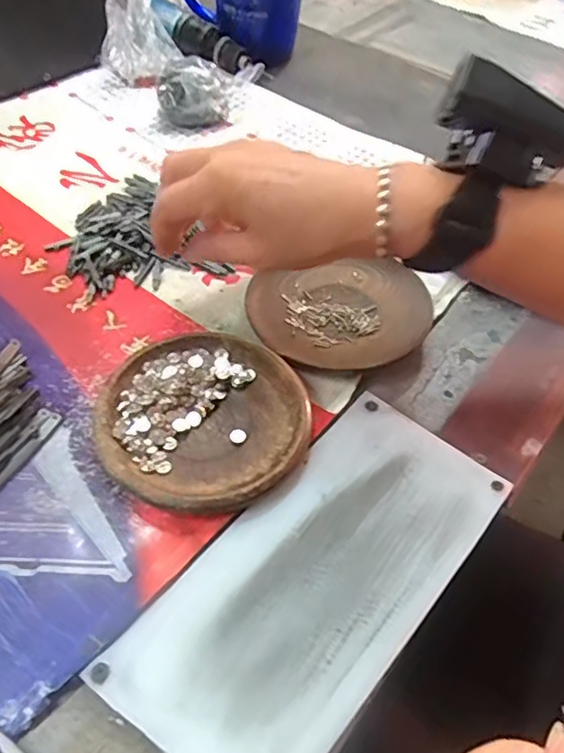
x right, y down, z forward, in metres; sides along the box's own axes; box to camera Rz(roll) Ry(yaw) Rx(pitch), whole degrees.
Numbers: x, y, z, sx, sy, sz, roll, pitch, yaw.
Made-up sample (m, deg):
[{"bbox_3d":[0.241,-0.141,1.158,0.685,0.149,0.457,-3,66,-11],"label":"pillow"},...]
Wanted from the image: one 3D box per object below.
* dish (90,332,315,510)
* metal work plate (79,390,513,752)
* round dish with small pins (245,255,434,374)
[{"bbox_3d":[-0.042,0.023,0.321,0.110,0.017,0.109,2,50,-2],"label":"dish"},{"bbox_3d":[0.020,0.089,0.274,0.091,0.005,0.195,35,56,23],"label":"metal work plate"},{"bbox_3d":[0.037,-0.043,0.380,0.112,0.011,0.102,2,50,-2],"label":"round dish with small pins"}]

